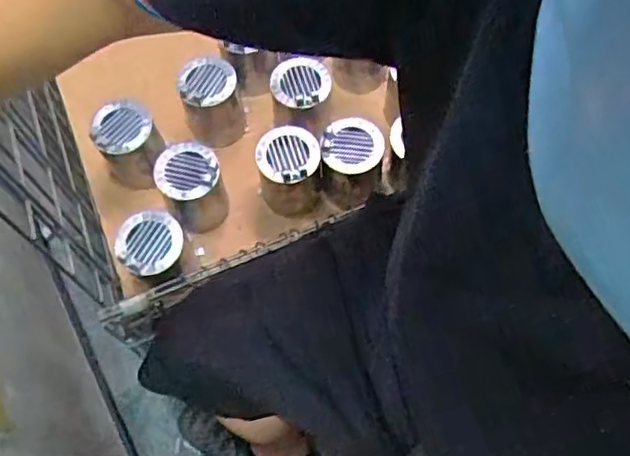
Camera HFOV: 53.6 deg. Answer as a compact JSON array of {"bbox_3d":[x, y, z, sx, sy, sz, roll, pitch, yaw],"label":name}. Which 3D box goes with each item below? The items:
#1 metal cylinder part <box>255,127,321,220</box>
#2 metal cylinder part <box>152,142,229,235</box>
[{"bbox_3d":[-0.035,-0.076,0.896,0.082,0.133,0.079,-1,66,1],"label":"metal cylinder part"},{"bbox_3d":[-0.172,-0.056,0.887,0.085,0.114,0.082,-32,69,-12],"label":"metal cylinder part"}]

